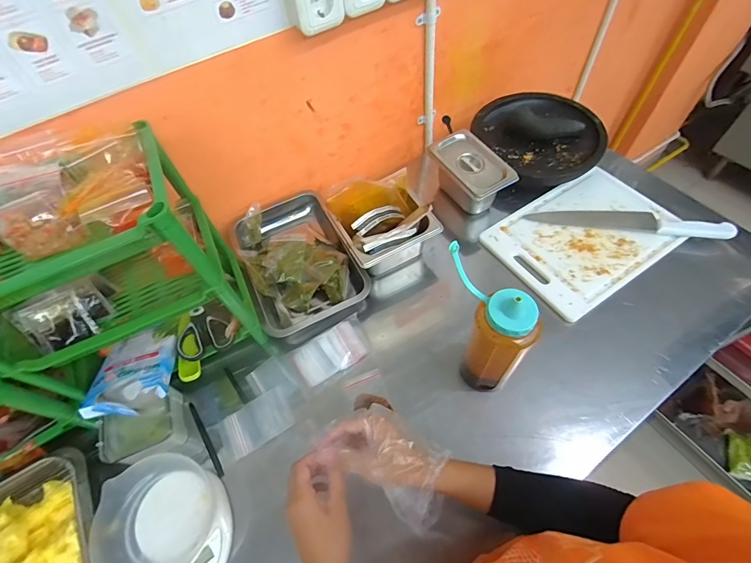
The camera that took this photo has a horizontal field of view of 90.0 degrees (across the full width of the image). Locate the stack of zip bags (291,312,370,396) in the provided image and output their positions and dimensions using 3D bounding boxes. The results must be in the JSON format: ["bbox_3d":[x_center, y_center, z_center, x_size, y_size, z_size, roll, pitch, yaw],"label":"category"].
[{"bbox_3d":[-0.074,0.126,0.665,0.134,0.023,0.087,-32,61,-14],"label":"stack of zip bags"}]

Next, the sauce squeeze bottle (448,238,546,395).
[{"bbox_3d":[0.147,0.078,0.539,0.136,0.257,0.071,30,65,21],"label":"sauce squeeze bottle"}]

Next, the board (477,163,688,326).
[{"bbox_3d":[0.420,-0.104,0.758,0.338,0.024,0.255,-31,61,-14],"label":"board"}]

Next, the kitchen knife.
[{"bbox_3d":[0.500,-0.128,0.746,0.356,0.024,0.055,10,60,11],"label":"kitchen knife"}]

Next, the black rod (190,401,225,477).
[{"bbox_3d":[-0.281,0.259,0.621,0.011,0.014,0.142,-34,62,-16],"label":"black rod"}]

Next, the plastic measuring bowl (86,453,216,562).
[{"bbox_3d":[-0.310,0.330,0.521,0.147,0.059,0.153,-2,58,3],"label":"plastic measuring bowl"}]

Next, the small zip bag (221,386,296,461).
[{"bbox_3d":[-0.194,0.231,0.618,0.110,0.004,0.078,-31,52,-5],"label":"small zip bag"}]

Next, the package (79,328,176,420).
[{"bbox_3d":[-0.389,0.142,0.611,0.124,0.037,0.188,-17,37,-6],"label":"package"}]

